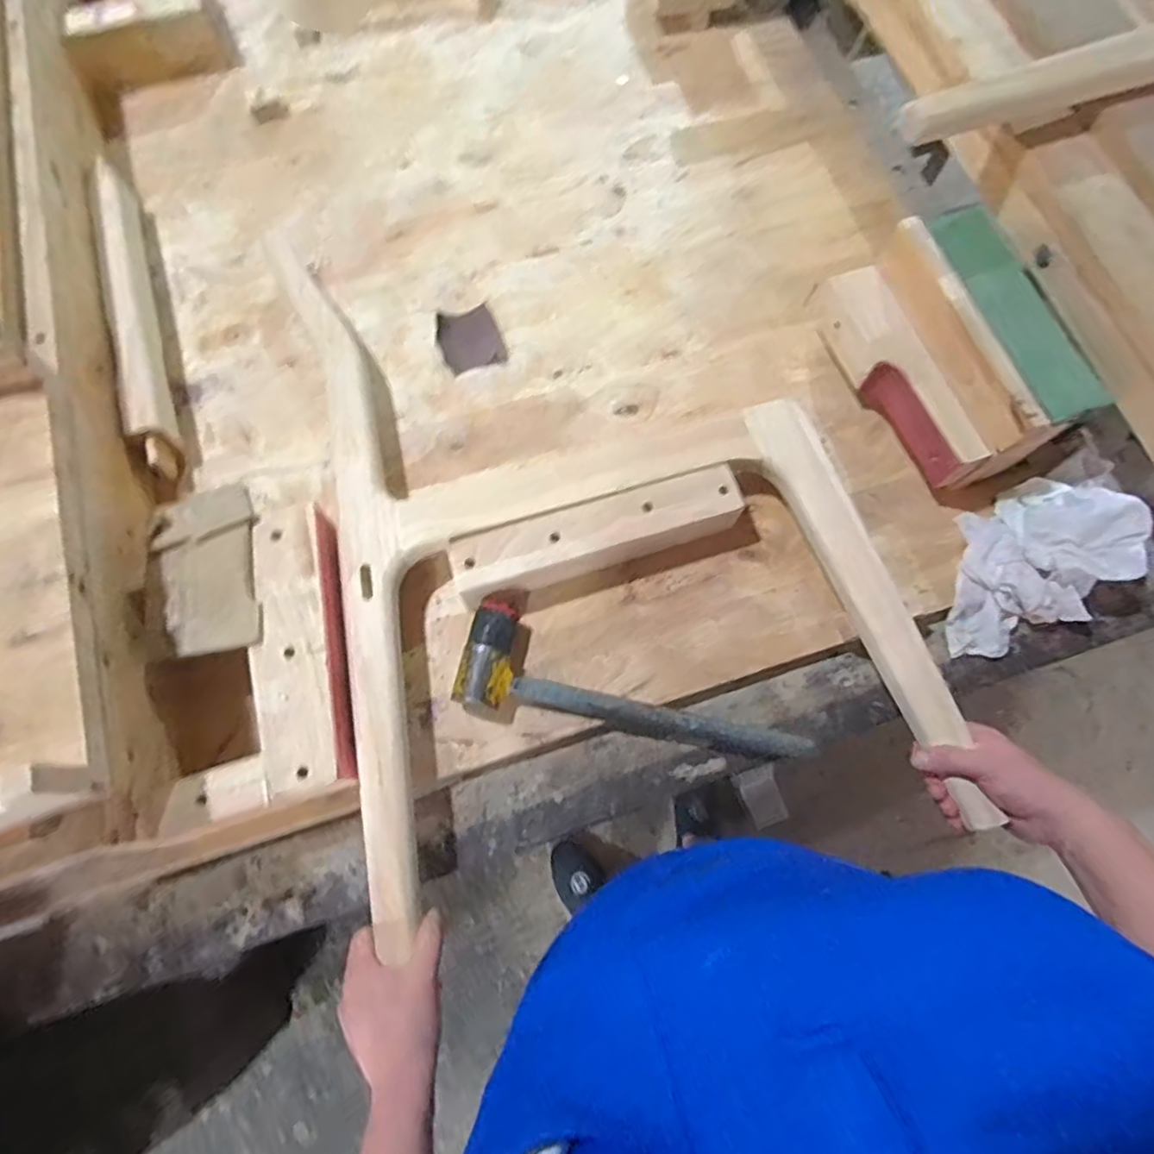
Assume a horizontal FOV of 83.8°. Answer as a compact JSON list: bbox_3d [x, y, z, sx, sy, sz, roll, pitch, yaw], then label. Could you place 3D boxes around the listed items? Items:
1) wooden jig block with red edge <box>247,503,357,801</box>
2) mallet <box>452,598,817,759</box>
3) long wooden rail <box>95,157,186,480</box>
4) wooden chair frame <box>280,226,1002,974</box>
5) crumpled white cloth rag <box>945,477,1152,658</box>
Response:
[{"bbox_3d":[-0.243,0.056,0.562,0.071,0.030,0.247,-11,72,-5],"label":"wooden jig block with red edge"},{"bbox_3d":[0.052,0.101,0.605,0.322,0.053,0.100,10,73,2],"label":"mallet"},{"bbox_3d":[-0.474,-0.279,0.696,0.031,0.066,0.371,-18,74,-7],"label":"long wooden rail"},{"bbox_3d":[0.009,-0.077,0.629,0.504,0.056,0.695,-13,74,-5],"label":"wooden chair frame"},{"bbox_3d":[0.447,-0.016,0.635,0.175,0.098,0.143,-22,75,-8],"label":"crumpled white cloth rag"}]

